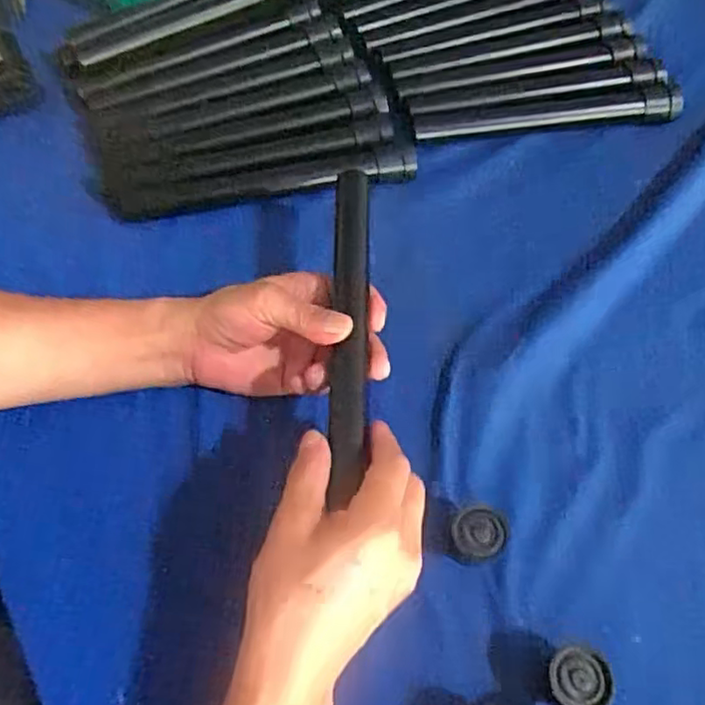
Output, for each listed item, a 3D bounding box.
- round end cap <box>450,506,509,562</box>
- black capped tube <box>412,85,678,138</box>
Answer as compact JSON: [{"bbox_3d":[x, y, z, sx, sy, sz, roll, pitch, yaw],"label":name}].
[{"bbox_3d":[0.078,0.116,0.406,0.035,0.031,0.028,2,61,1],"label":"round end cap"},{"bbox_3d":[0.175,-0.217,0.588,0.241,0.025,0.033,-5,61,-3],"label":"black capped tube"}]

